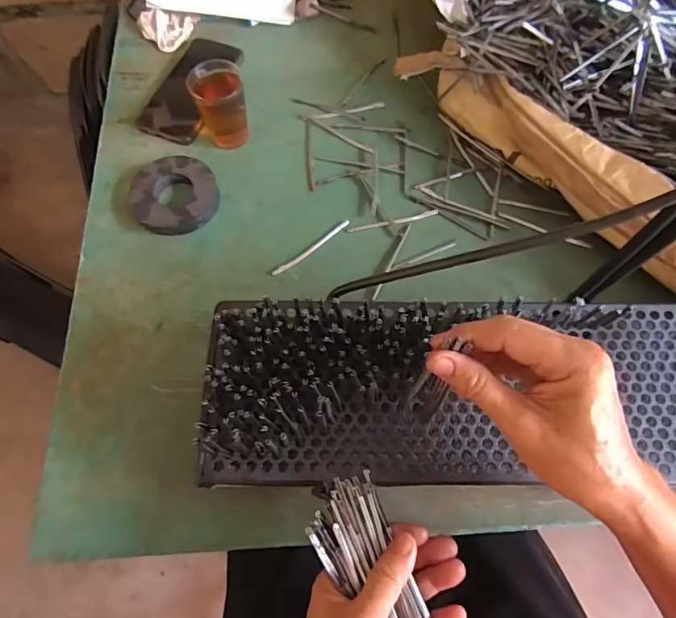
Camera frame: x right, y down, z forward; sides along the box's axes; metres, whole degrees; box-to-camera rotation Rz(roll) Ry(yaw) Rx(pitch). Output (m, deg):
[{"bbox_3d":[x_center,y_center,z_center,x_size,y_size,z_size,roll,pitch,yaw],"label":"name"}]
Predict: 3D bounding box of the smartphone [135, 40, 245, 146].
[{"bbox_3d":[-0.189,-0.286,0.577,0.081,0.012,0.162,19,70,8],"label":"smartphone"}]

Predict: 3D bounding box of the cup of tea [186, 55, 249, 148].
[{"bbox_3d":[-0.130,-0.229,0.513,0.053,0.081,0.058,0,69,1],"label":"cup of tea"}]

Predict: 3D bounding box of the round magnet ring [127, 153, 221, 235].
[{"bbox_3d":[-0.184,-0.128,0.511,0.096,0.026,0.094,0,69,1],"label":"round magnet ring"}]

